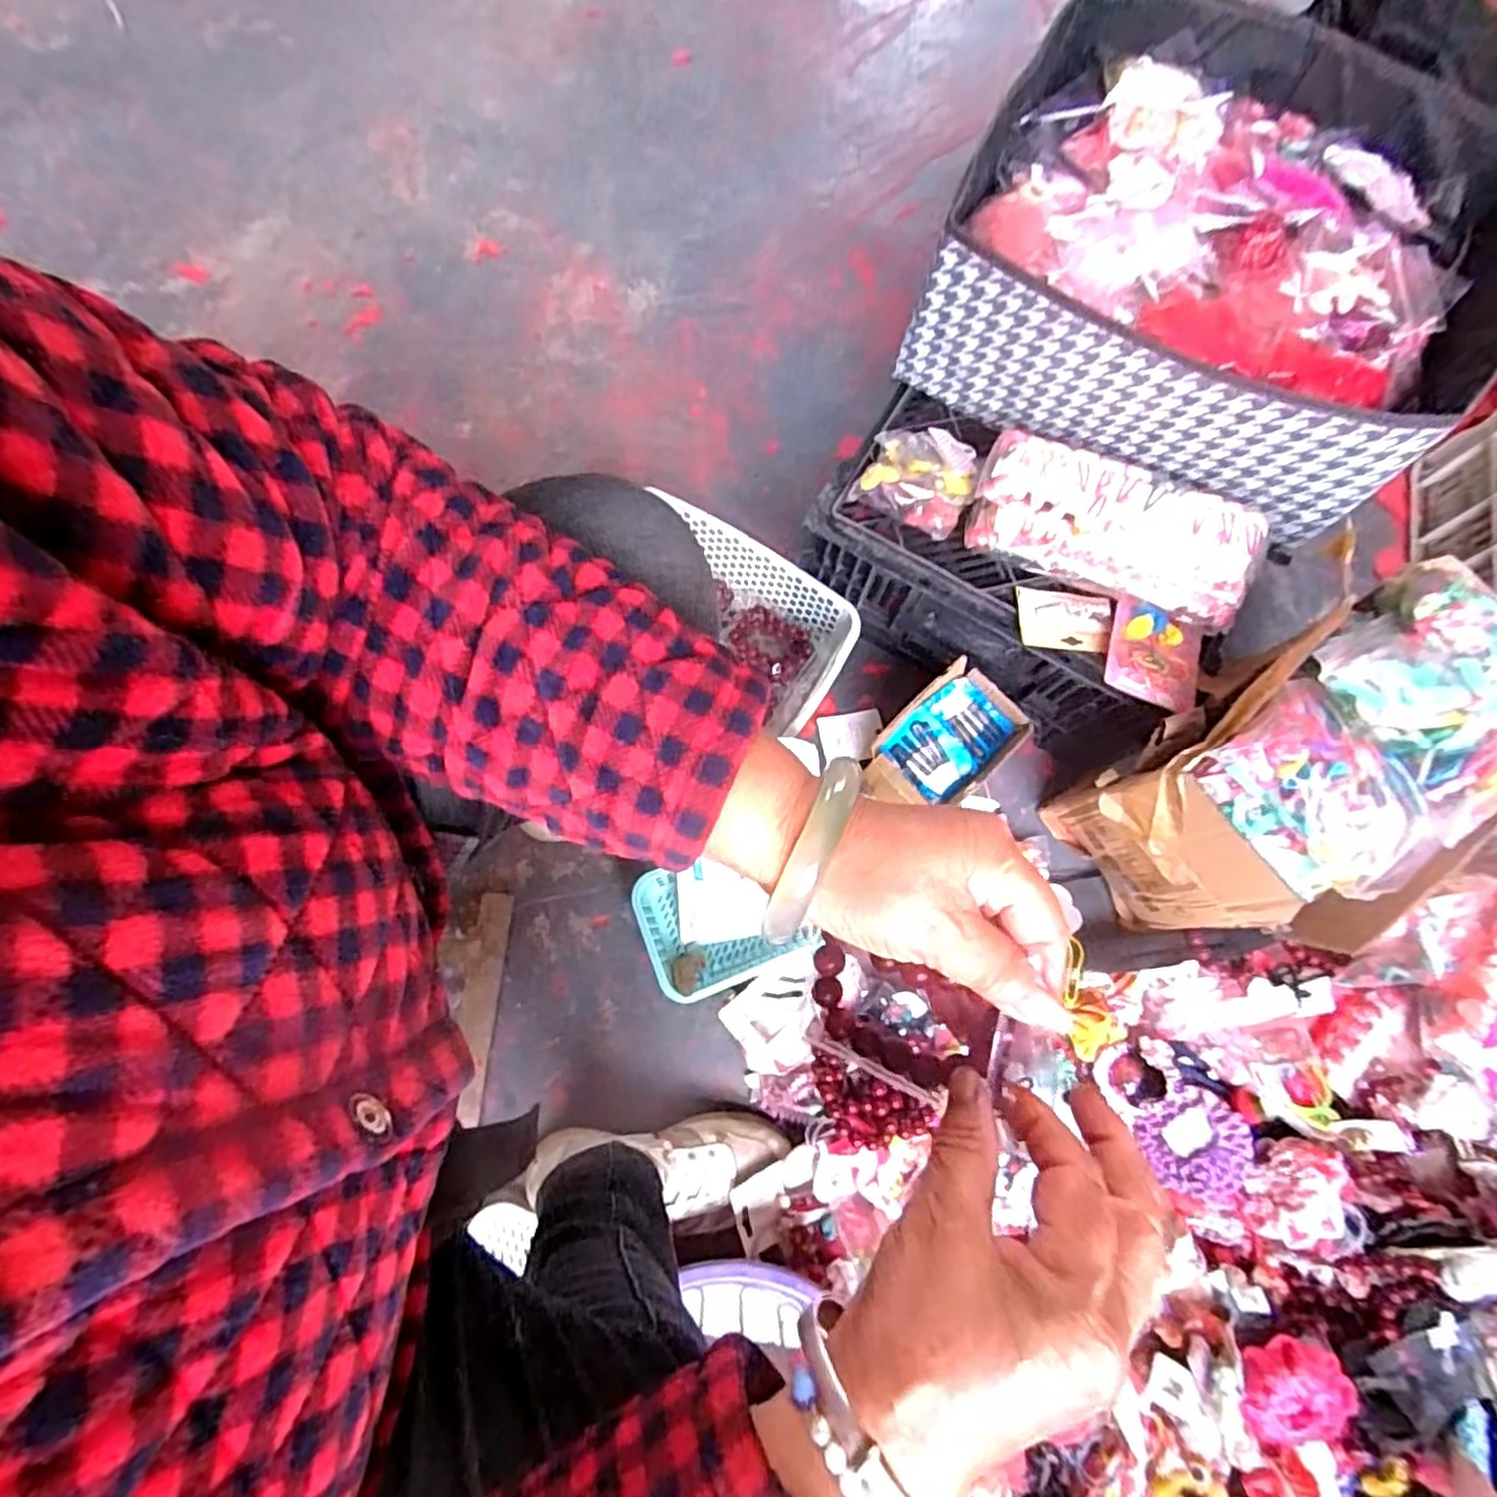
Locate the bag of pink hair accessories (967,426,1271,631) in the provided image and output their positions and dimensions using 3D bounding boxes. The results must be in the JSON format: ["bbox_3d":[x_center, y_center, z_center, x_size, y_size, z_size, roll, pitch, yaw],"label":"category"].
[{"bbox_3d":[0.305,-0.183,0.603,0.225,0.071,0.091,23,76,4],"label":"bag of pink hair accessories"}]

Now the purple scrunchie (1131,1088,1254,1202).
[{"bbox_3d":[0.435,0.384,0.688,0.096,0.025,0.089,0,75,0],"label":"purple scrunchie"}]

